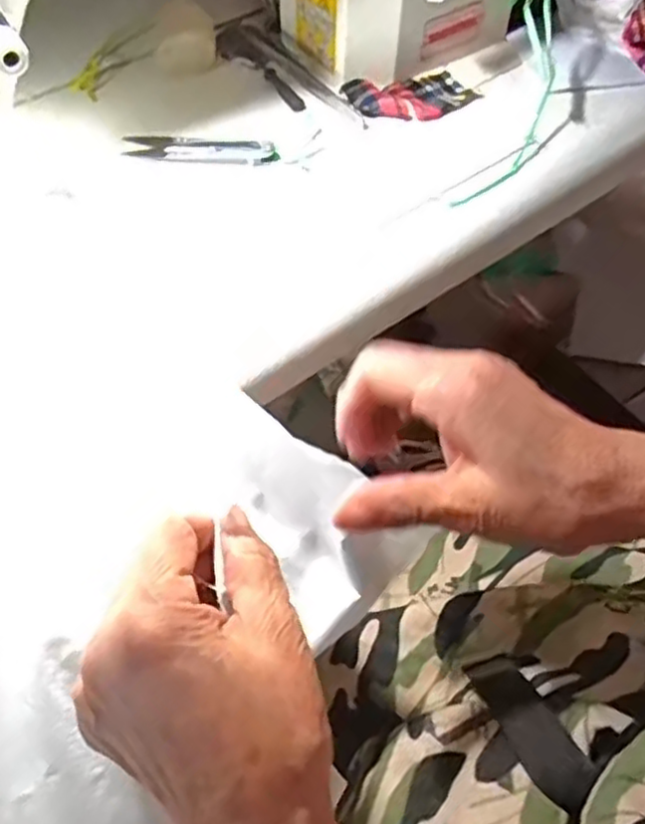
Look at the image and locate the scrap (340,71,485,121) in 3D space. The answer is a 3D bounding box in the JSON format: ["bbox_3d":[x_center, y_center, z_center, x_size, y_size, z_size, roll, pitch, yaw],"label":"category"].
[{"bbox_3d":[0.062,-0.216,0.493,0.087,0.016,0.050,-17,57,-12],"label":"scrap"}]

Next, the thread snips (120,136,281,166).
[{"bbox_3d":[-0.078,-0.169,0.456,0.099,0.006,0.025,7,56,4],"label":"thread snips"}]

